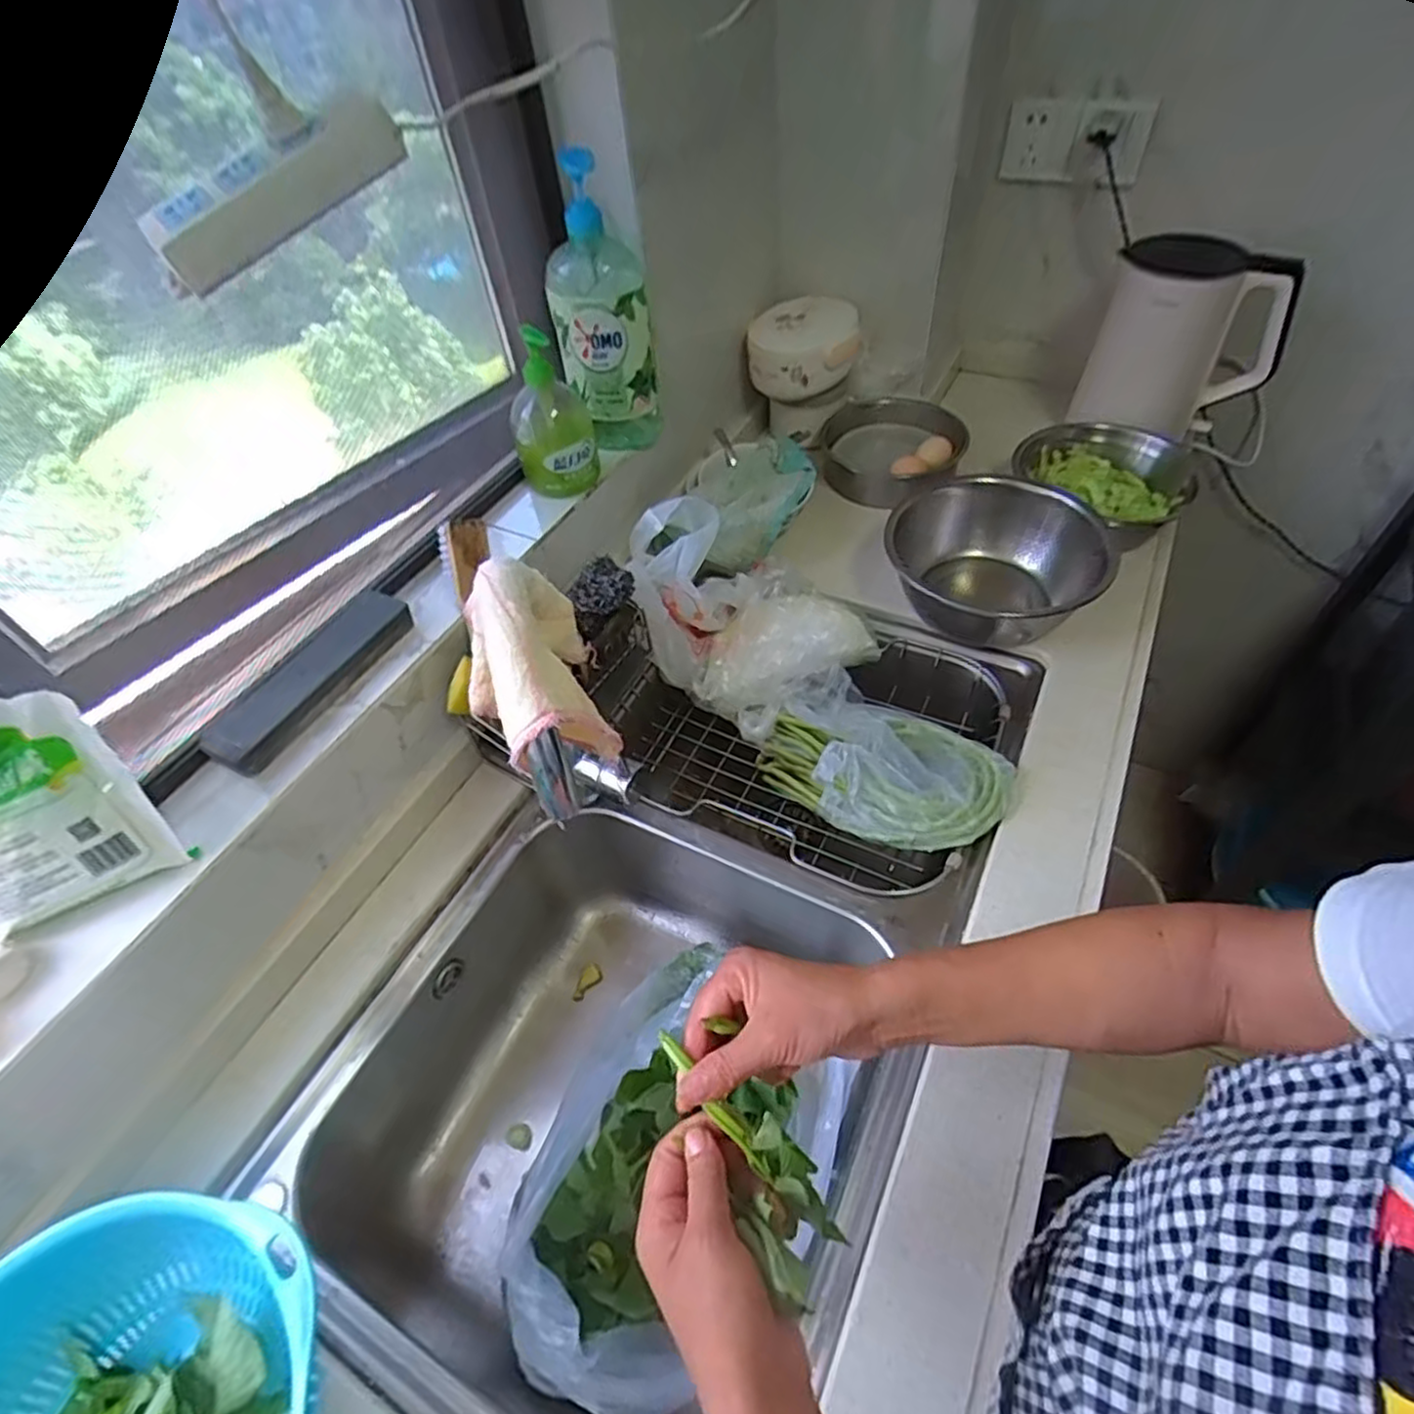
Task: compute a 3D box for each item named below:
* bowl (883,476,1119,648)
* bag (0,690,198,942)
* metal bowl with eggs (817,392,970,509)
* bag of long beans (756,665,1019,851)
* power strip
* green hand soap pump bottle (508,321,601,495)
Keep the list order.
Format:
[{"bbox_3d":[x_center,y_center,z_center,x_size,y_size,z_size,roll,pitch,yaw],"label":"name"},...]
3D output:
[{"bbox_3d":[0.330,-0.164,0.840,0.220,0.102,0.261,23,57,22],"label":"bowl"},{"bbox_3d":[-0.461,0.070,0.465,0.136,0.170,0.023,-29,33,-20],"label":"bag"},{"bbox_3d":[0.274,-0.373,1.067,0.195,0.076,0.230,9,52,13],"label":"metal bowl with eggs"},{"bbox_3d":[0.173,0.062,0.746,0.132,0.096,0.252,-37,57,-23],"label":"bag of long beans"},{"bbox_3d":[-0.282,-0.341,0.469,0.173,0.039,0.052,-36,55,-5],"label":"power strip"},{"bbox_3d":[-0.171,-0.316,0.767,0.087,0.161,0.079,-10,51,-3],"label":"green hand soap pump bottle"}]

